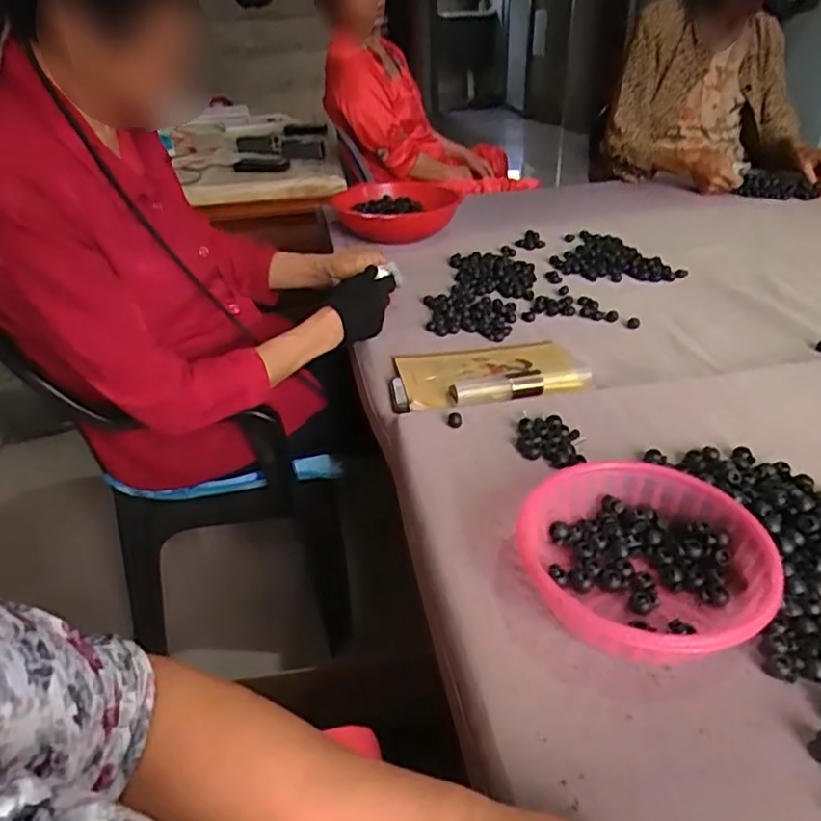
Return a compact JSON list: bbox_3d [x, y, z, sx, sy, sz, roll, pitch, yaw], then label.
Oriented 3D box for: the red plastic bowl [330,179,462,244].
[{"bbox_3d":[-0.032,-0.378,1.187,0.223,0.071,0.206,-2,34,1],"label":"red plastic bowl"}]

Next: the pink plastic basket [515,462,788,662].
[{"bbox_3d":[0.164,0.106,0.452,0.167,0.049,0.171,7,35,14],"label":"pink plastic basket"}]

